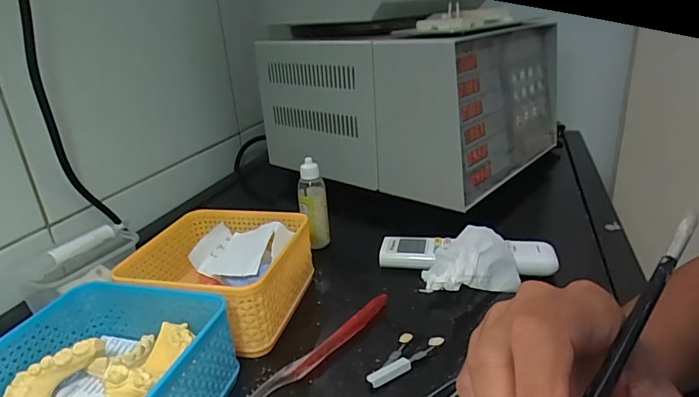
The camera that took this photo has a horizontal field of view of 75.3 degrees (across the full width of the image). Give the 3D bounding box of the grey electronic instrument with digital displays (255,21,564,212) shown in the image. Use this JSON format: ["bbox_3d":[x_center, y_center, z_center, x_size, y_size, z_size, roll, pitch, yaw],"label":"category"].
[{"bbox_3d":[0.114,-0.163,0.731,0.345,0.207,0.385,18,31,42],"label":"grey electronic instrument with digital displays"}]

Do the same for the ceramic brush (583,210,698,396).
[{"bbox_3d":[0.091,0.067,0.164,0.006,0.005,0.193,18,52,45],"label":"ceramic brush"}]

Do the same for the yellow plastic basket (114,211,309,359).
[{"bbox_3d":[-0.112,0.070,0.403,0.129,0.070,0.132,1,23,16],"label":"yellow plastic basket"}]

